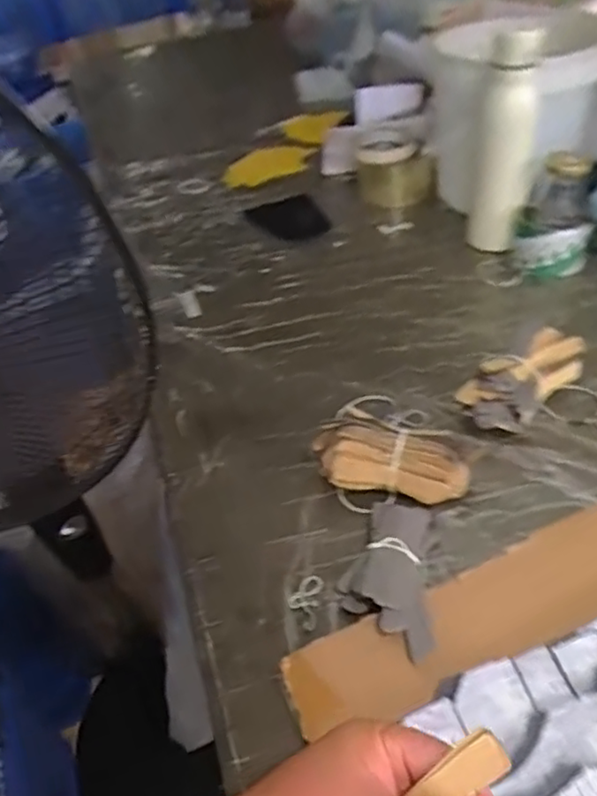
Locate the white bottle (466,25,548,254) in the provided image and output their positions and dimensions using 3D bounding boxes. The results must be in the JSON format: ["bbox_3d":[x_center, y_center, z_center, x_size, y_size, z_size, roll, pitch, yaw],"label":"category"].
[{"bbox_3d":[0.235,-0.286,0.736,0.065,0.244,0.076,4,41,12],"label":"white bottle"}]

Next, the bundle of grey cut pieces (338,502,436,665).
[{"bbox_3d":[0.063,0.123,0.455,0.060,0.019,0.125,0,43,9],"label":"bundle of grey cut pieces"}]

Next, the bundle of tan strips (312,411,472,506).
[{"bbox_3d":[0.073,0.048,0.509,0.123,0.052,0.042,4,44,13],"label":"bundle of tan strips"}]

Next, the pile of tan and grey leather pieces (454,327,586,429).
[{"bbox_3d":[0.201,-0.015,0.573,0.130,0.049,0.059,-35,49,-27],"label":"pile of tan and grey leather pieces"}]

